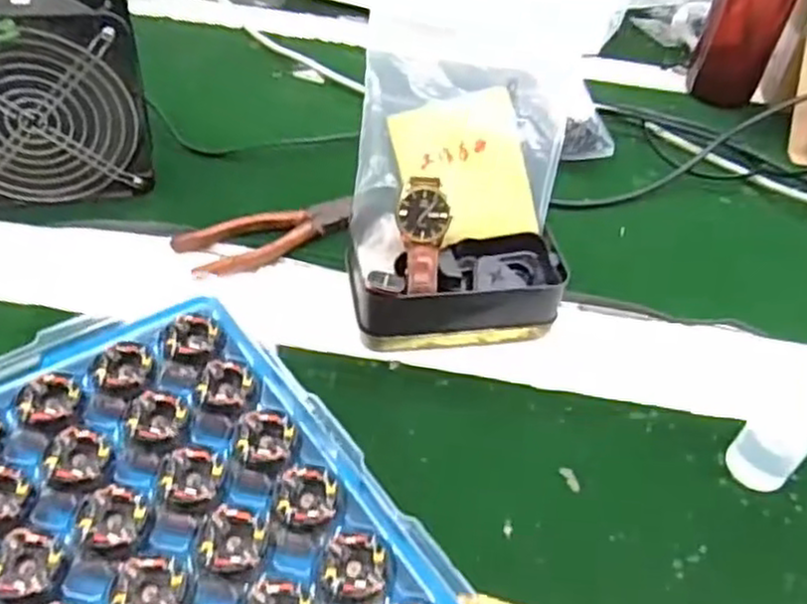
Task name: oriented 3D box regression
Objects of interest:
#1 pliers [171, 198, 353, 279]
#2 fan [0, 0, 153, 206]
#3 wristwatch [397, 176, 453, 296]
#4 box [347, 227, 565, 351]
[{"bbox_3d":[-0.099,-0.051,0.560,0.138,0.018,0.048,-22,52,-26],"label":"pliers"},{"bbox_3d":[-0.271,-0.151,0.541,0.150,0.149,0.063,-8,47,-15],"label":"fan"},{"bbox_3d":[0.013,-0.041,0.494,0.037,0.033,0.080,3,74,-4],"label":"wristwatch"},{"bbox_3d":[0.036,-0.011,0.512,0.143,0.055,0.074,-3,46,-10],"label":"box"}]

